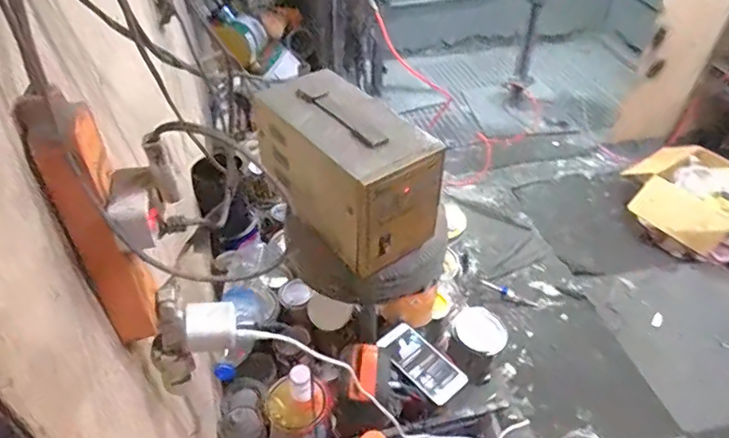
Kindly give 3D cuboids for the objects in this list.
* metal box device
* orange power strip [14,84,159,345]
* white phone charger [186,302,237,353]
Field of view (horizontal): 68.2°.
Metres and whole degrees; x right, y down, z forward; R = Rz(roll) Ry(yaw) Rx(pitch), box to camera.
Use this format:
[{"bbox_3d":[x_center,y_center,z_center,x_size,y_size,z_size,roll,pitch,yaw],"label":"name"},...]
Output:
[{"bbox_3d":[-0.024,-0.070,0.724,0.125,0.165,0.235,-27,49,-27],"label":"metal box device"},{"bbox_3d":[-0.185,0.008,0.383,0.040,0.203,0.054,-22,47,-24],"label":"orange power strip"},{"bbox_3d":[-0.138,0.098,0.490,0.041,0.030,0.036,-8,42,-10],"label":"white phone charger"}]

